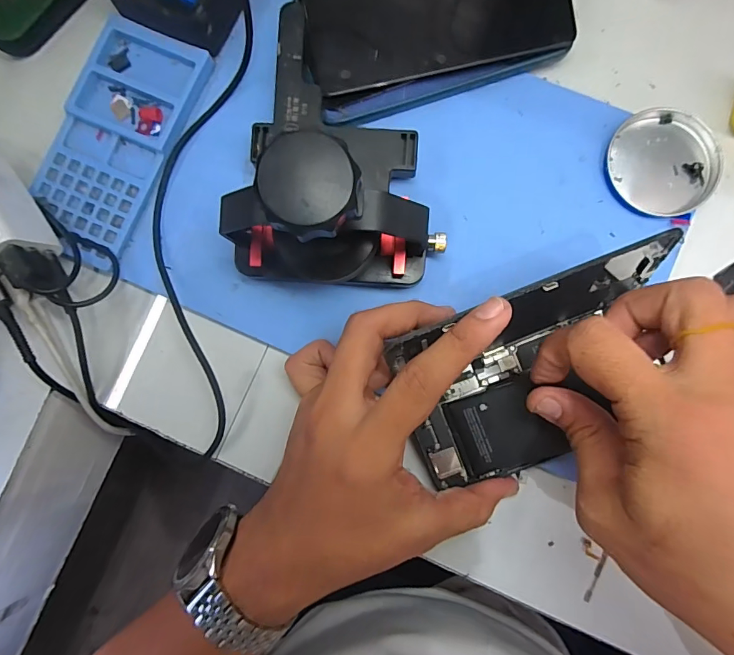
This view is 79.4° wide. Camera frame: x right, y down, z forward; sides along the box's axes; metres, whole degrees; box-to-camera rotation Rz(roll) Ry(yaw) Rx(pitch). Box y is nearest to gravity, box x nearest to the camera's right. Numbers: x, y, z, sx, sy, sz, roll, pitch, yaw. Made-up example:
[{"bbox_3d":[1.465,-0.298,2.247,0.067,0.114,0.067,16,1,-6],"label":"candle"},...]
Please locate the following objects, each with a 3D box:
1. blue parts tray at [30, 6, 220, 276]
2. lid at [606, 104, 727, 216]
[{"bbox_3d":[-0.161,-0.118,0.277,0.073,0.011,0.149,26,86,3],"label":"blue parts tray"},{"bbox_3d":[0.179,-0.100,0.270,0.062,0.015,0.065,0,85,1],"label":"lid"}]

